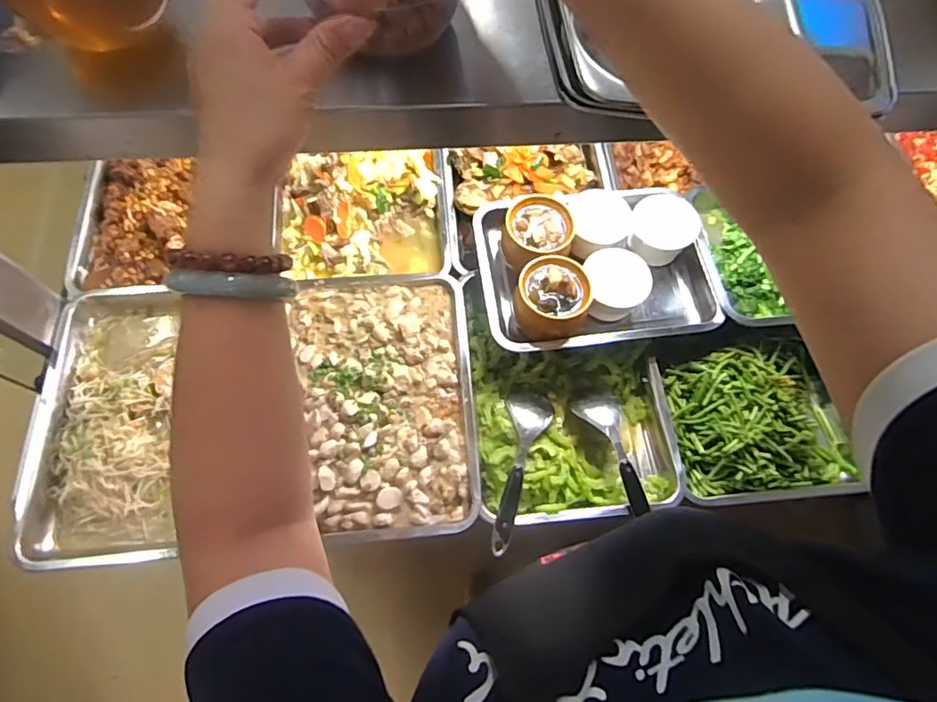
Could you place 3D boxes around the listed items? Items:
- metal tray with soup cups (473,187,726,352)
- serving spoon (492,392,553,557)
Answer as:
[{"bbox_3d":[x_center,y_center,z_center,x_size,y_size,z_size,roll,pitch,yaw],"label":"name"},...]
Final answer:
[{"bbox_3d":[0.191,-0.128,0.780,0.340,0.093,0.237,-6,68,-3],"label":"metal tray with soup cups"},{"bbox_3d":[0.063,0.157,0.711,0.062,0.035,0.230,18,69,6],"label":"serving spoon"}]

